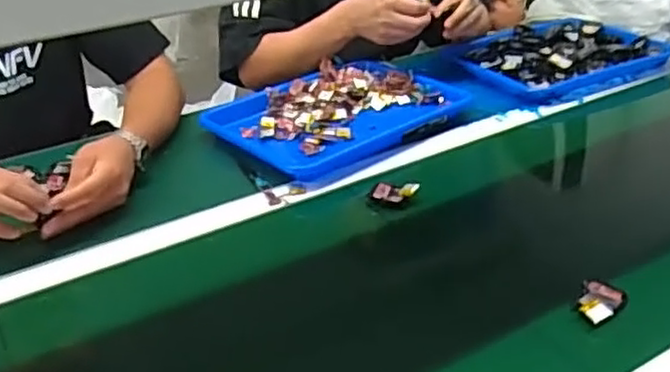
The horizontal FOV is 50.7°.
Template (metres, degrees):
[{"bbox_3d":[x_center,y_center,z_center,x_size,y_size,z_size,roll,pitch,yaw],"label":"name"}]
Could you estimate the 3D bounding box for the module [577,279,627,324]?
[{"bbox_3d":[0.246,0.109,0.656,0.039,0.017,0.055,15,35,28],"label":"module"}]

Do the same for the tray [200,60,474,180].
[{"bbox_3d":[0.001,-0.109,1.015,0.330,0.037,0.238,-27,38,-34],"label":"tray"}]

